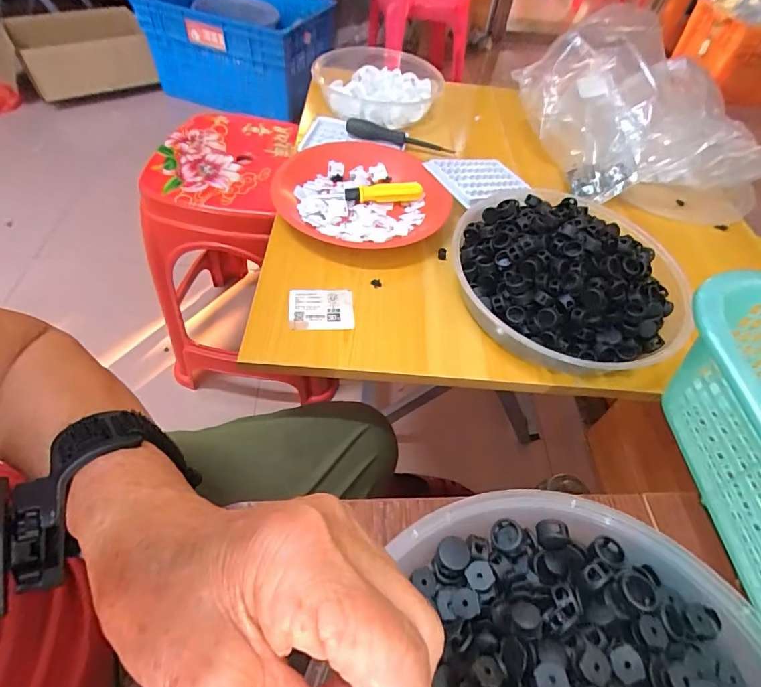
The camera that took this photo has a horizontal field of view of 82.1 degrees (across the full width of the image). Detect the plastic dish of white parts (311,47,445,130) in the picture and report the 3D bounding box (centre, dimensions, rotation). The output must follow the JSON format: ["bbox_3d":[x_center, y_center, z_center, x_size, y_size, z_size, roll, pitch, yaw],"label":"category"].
[{"bbox_3d":[-0.004,-0.387,0.654,0.178,0.057,0.219,4,53,-3],"label":"plastic dish of white parts"}]

